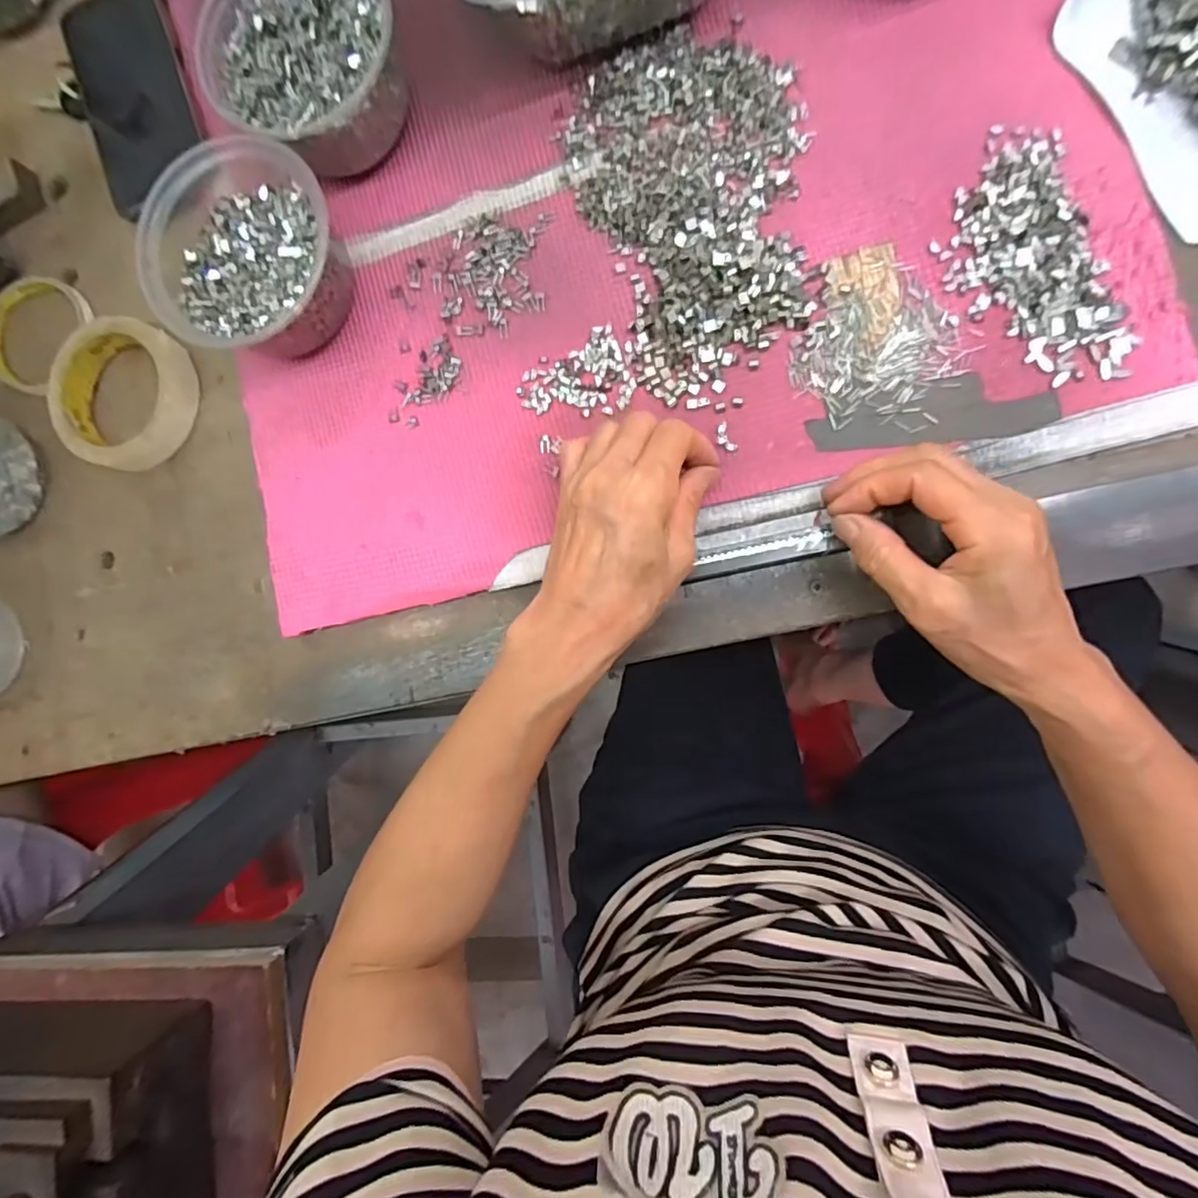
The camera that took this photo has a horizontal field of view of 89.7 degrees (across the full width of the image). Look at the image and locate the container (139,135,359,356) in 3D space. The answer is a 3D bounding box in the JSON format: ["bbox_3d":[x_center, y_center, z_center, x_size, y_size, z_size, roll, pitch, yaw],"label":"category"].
[{"bbox_3d":[-0.206,-0.203,0.363,0.116,0.055,0.111,0,90,9],"label":"container"}]

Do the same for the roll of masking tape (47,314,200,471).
[{"bbox_3d":[-0.326,-0.140,0.411,0.097,0.028,0.095,0,90,9],"label":"roll of masking tape"}]

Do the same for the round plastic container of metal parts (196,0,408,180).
[{"bbox_3d":[-0.168,-0.317,0.359,0.109,0.057,0.114,0,90,9],"label":"round plastic container of metal parts"}]

